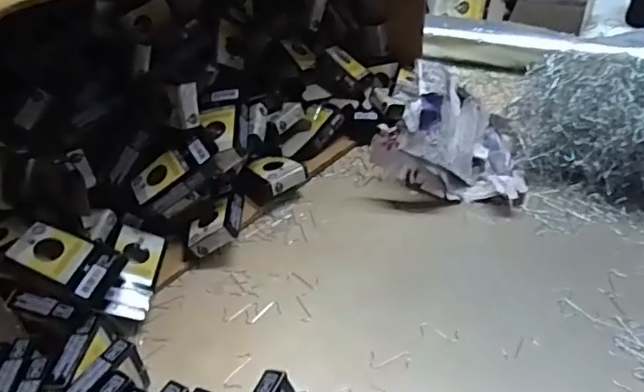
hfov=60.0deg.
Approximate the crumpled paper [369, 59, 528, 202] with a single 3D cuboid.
[{"bbox_3d":[0.145,-0.075,0.641,0.169,0.122,0.131,-2,39,6],"label":"crumpled paper"}]

